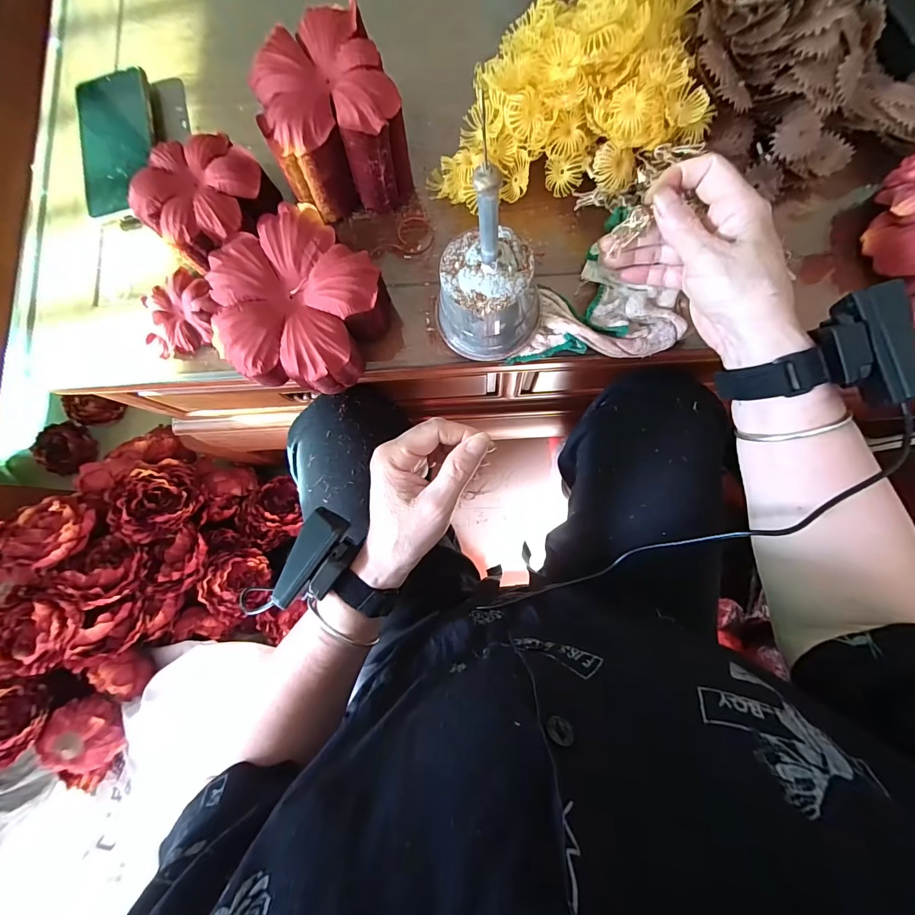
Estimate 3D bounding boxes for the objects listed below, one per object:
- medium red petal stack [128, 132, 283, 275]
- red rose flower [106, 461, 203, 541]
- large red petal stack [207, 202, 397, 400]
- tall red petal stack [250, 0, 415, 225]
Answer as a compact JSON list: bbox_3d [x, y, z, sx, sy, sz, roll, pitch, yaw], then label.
[{"bbox_3d":[-0.214,-0.216,0.357,0.110,0.063,0.091,-21,82,1],"label":"medium red petal stack"},{"bbox_3d":[-0.468,0.069,0.644,0.077,0.084,0.128,9,84,5],"label":"red rose flower"},{"bbox_3d":[-0.133,-0.120,0.337,0.130,0.060,0.134,40,87,8],"label":"large red petal stack"},{"bbox_3d":[-0.100,-0.276,0.343,0.106,0.088,0.106,-16,82,2],"label":"tall red petal stack"}]

